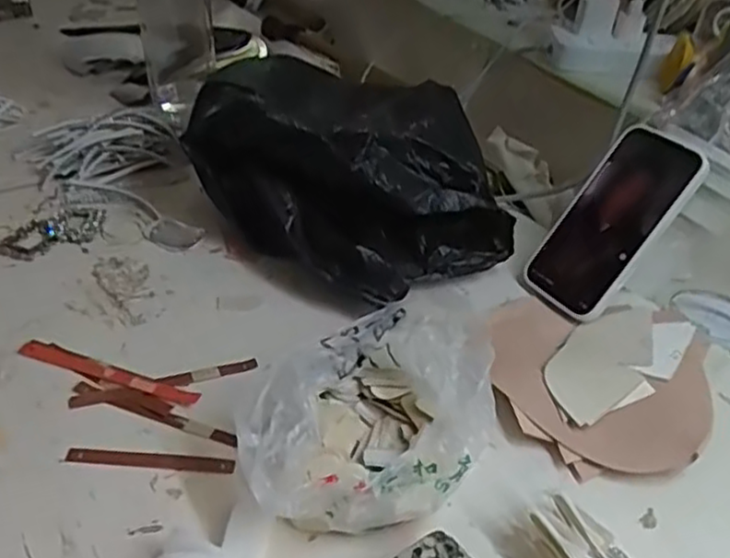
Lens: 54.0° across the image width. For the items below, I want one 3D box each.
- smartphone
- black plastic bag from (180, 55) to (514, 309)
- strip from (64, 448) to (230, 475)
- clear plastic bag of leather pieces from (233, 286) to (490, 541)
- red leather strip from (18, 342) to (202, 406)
[{"bbox_3d":[0.205,-0.049,0.606,0.012,0.166,0.085,29,12,-43],"label":"smartphone"},{"bbox_3d":[-0.035,-0.122,0.679,0.233,0.121,0.315,-16,43,-24],"label":"black plastic bag"},{"bbox_3d":[-0.140,0.119,0.468,0.108,0.005,0.011,3,38,-1],"label":"strip"},{"bbox_3d":[0.004,0.084,0.473,0.172,0.064,0.148,-5,39,-12],"label":"clear plastic bag of leather pieces"},{"bbox_3d":[-0.188,0.068,0.522,0.142,0.004,0.014,15,39,13],"label":"red leather strip"}]

